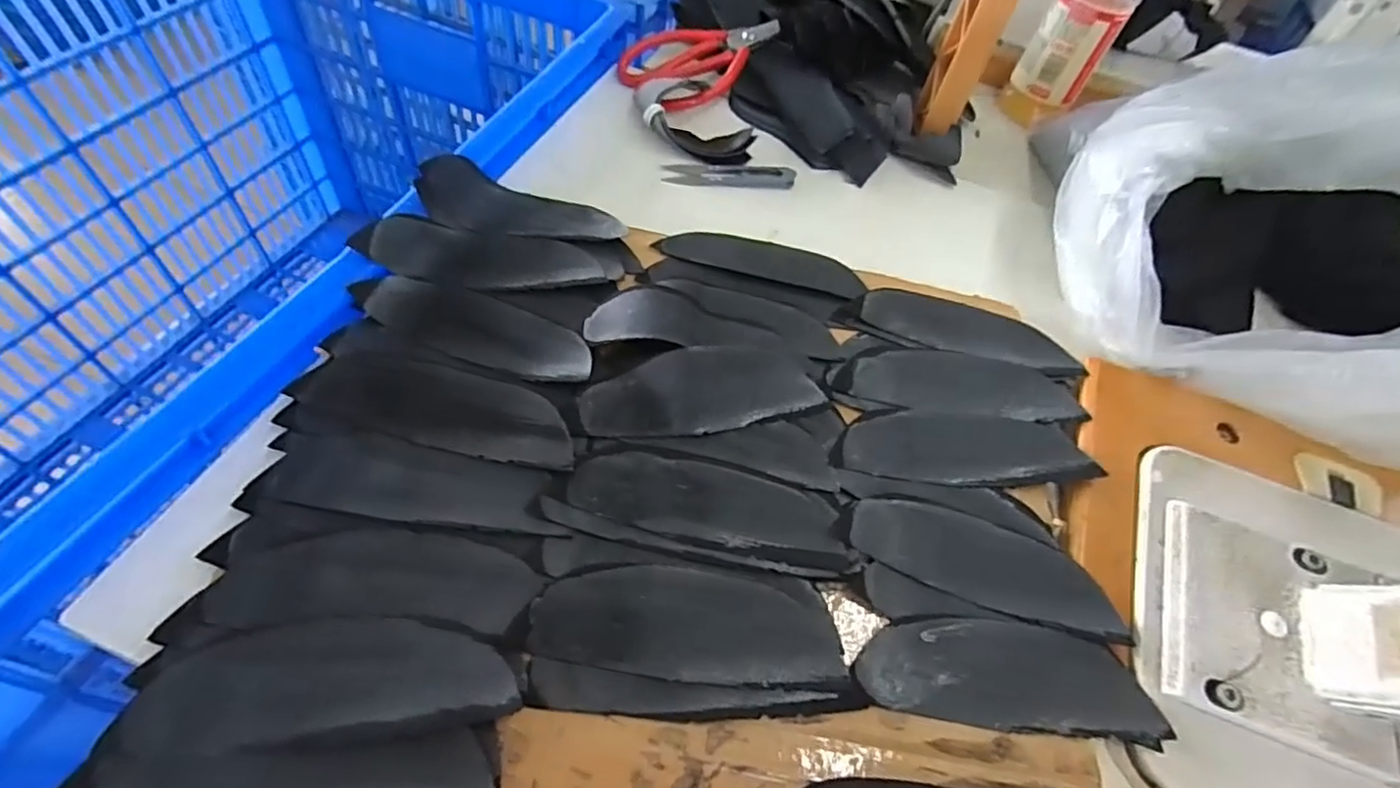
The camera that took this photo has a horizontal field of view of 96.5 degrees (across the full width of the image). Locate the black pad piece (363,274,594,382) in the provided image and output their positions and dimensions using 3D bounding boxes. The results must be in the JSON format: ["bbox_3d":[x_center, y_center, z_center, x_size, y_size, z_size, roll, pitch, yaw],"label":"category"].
[{"bbox_3d":[-0.120,-0.039,0.349,0.129,0.014,0.046,21,54,6],"label":"black pad piece"}]

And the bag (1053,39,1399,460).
[{"bbox_3d":[0.389,-0.088,0.368,0.269,0.140,0.238,0,55,-9],"label":"bag"}]

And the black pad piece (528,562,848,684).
[{"bbox_3d":[-0.005,0.104,0.283,0.133,0.014,0.048,10,54,-2],"label":"black pad piece"}]

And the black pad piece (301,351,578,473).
[{"bbox_3d":[-0.133,0.007,0.325,0.138,0.013,0.045,13,54,1],"label":"black pad piece"}]

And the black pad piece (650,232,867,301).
[{"bbox_3d":[0.043,-0.093,0.426,0.137,0.011,0.051,14,54,1],"label":"black pad piece"}]

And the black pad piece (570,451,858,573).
[{"bbox_3d":[0.007,0.054,0.313,0.137,0.012,0.042,13,54,0],"label":"black pad piece"}]

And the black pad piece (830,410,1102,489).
[{"bbox_3d":[0.146,0.029,0.352,0.145,0.009,0.045,4,54,-6],"label":"black pad piece"}]

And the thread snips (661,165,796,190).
[{"bbox_3d":[0.023,-0.169,0.486,0.100,0.007,0.026,2,54,-7],"label":"thread snips"}]

